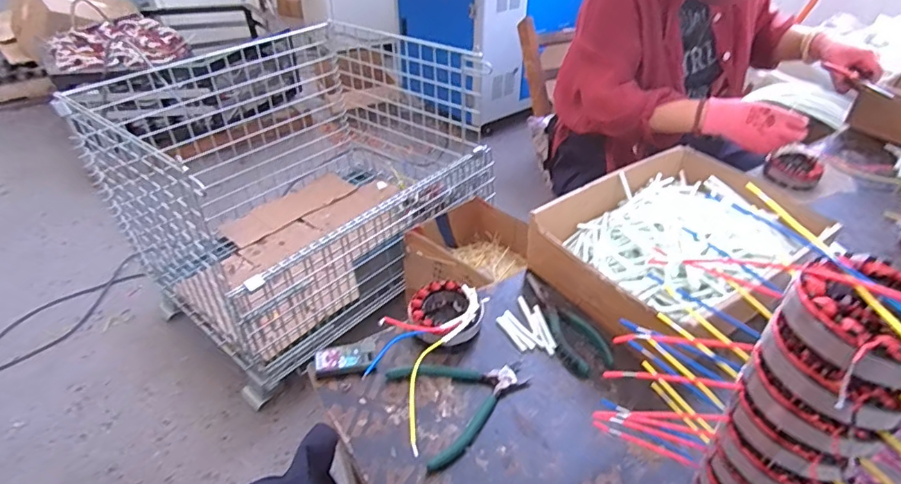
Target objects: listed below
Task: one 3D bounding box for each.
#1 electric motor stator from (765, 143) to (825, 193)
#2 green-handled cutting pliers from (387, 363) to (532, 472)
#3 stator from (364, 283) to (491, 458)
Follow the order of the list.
[{"bbox_3d":[0.595,-0.128,0.880,0.079,0.046,0.079,29,47,33],"label":"electric motor stator"},{"bbox_3d":[0.018,0.163,0.540,0.134,0.012,0.118,-15,40,-17],"label":"green-handled cutting pliers"},{"bbox_3d":[-0.035,0.120,0.564,0.096,0.057,0.233,13,40,17],"label":"stator"}]

